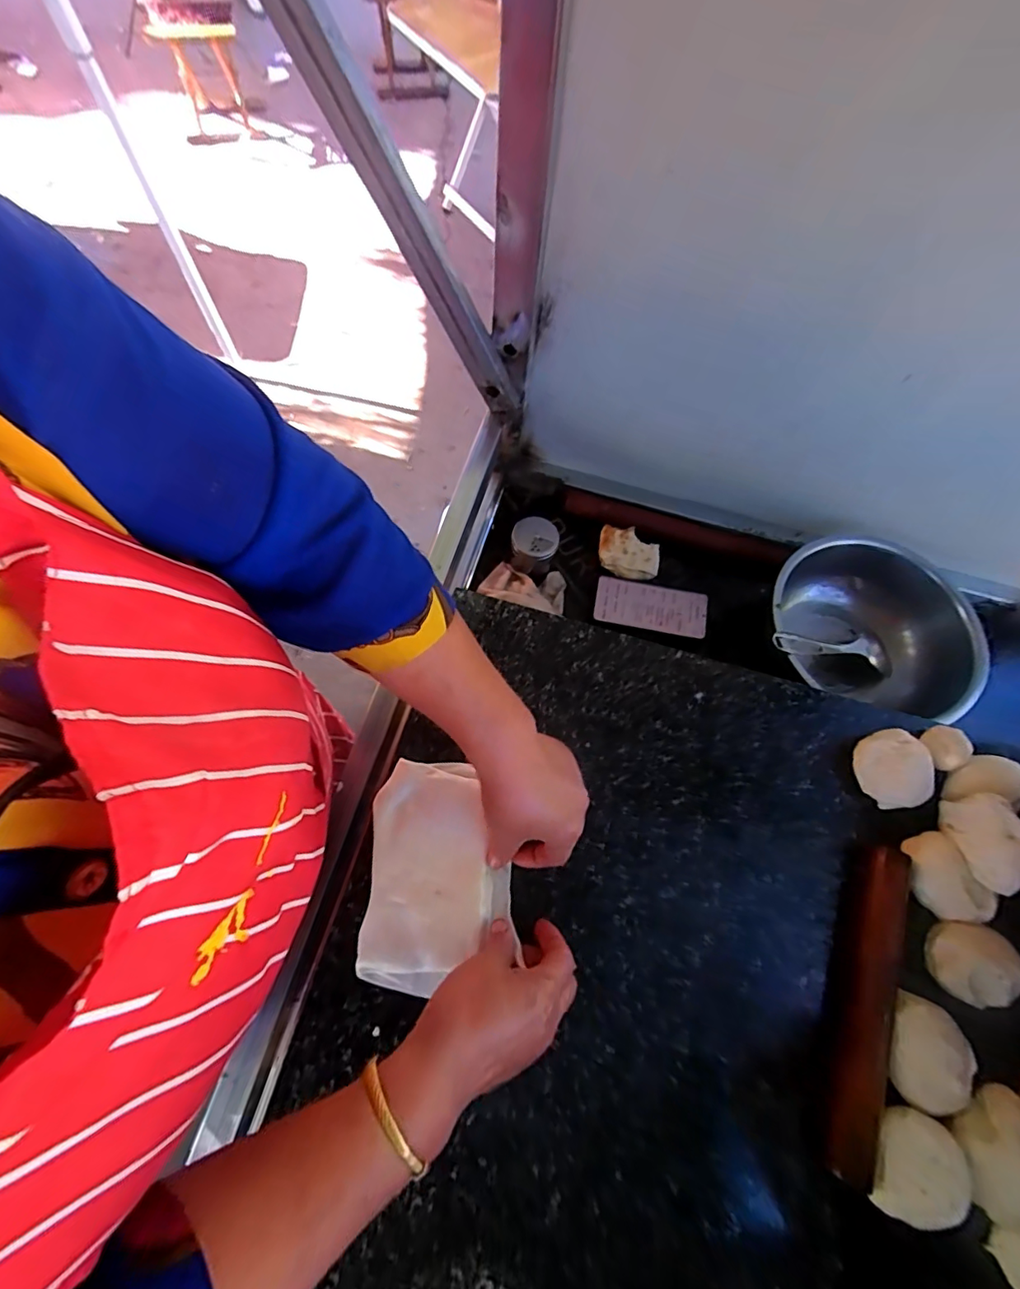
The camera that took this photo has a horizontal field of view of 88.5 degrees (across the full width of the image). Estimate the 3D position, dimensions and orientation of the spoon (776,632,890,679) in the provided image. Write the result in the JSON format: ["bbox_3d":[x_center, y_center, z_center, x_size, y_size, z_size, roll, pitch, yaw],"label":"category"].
[{"bbox_3d":[0.418,0.007,0.681,0.208,0.025,0.046,7,68,-18],"label":"spoon"}]

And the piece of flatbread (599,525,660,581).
[{"bbox_3d":[0.175,-0.134,0.768,0.091,0.017,0.076,15,65,3],"label":"piece of flatbread"}]

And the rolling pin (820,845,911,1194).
[{"bbox_3d":[0.276,0.275,0.404,0.035,0.031,0.227,19,69,5],"label":"rolling pin"}]

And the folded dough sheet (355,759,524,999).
[{"bbox_3d":[-0.059,0.186,0.431,0.115,0.015,0.168,3,69,-1],"label":"folded dough sheet"}]

